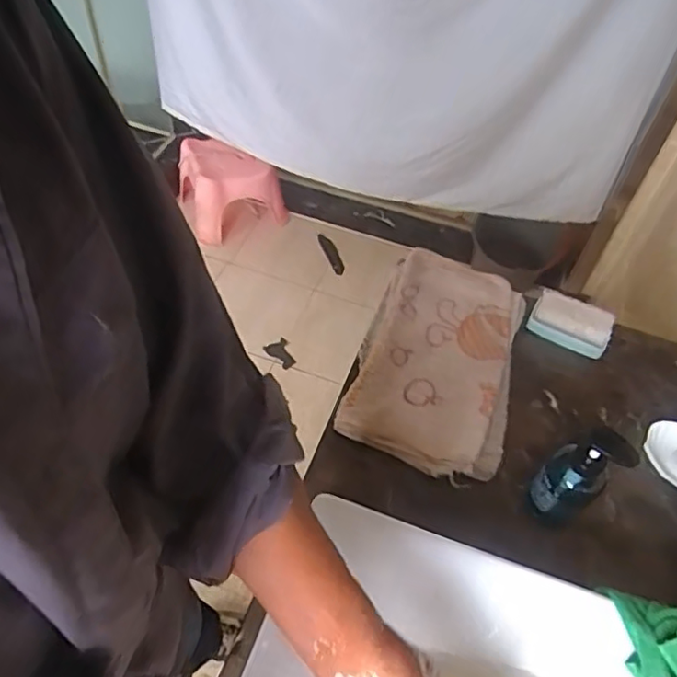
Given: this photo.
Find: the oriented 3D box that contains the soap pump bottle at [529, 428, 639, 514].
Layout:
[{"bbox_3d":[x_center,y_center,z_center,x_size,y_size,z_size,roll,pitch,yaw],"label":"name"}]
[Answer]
[{"bbox_3d":[0.275,0.169,0.699,0.058,0.179,0.066,-29,60,-23],"label":"soap pump bottle"}]

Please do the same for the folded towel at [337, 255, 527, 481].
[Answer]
[{"bbox_3d":[0.157,0.021,0.908,0.230,0.049,0.406,16,53,8],"label":"folded towel"}]

